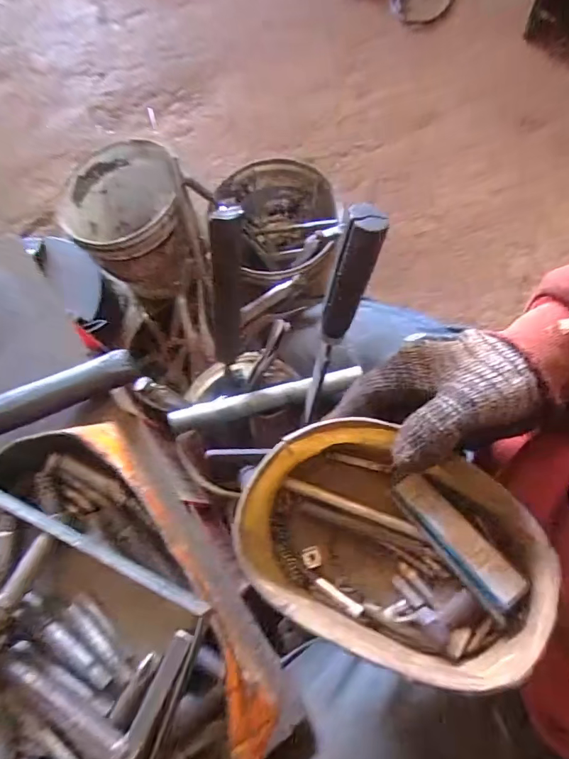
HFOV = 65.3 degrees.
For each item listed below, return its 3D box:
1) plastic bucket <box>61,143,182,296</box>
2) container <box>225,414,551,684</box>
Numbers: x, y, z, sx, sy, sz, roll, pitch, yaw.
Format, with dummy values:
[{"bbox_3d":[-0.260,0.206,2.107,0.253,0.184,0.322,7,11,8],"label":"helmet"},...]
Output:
[{"bbox_3d":[-0.250,-0.253,0.743,0.180,0.162,0.189,-15,71,-1],"label":"plastic bucket"},{"bbox_3d":[0.061,0.108,0.302,0.181,0.079,0.132,23,73,10],"label":"container"}]

